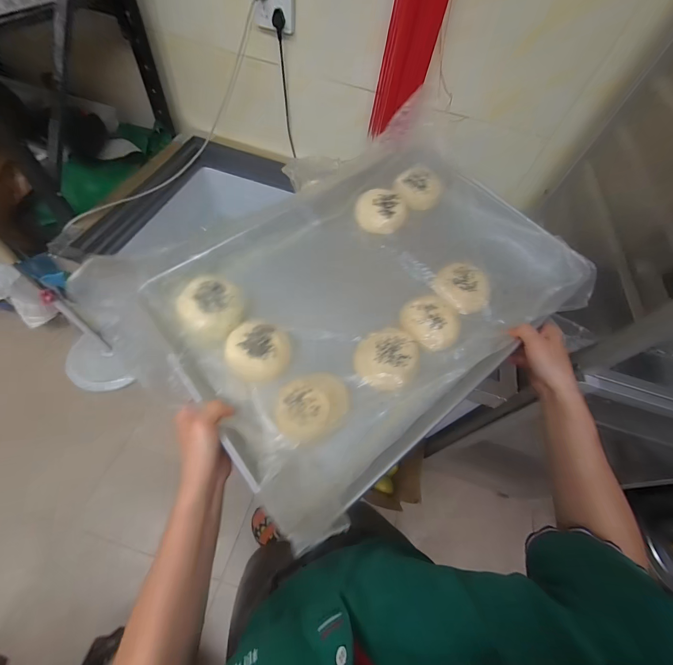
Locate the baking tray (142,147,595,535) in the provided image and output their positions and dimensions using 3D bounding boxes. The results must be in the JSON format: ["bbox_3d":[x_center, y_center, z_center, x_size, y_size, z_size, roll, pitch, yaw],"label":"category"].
[{"bbox_3d":[0.058,-0.080,0.490,0.592,0.052,0.428,-33,73,-19],"label":"baking tray"}]

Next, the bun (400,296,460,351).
[{"bbox_3d":[0.144,-0.013,0.478,0.084,0.038,0.084,-2,70,7],"label":"bun"}]

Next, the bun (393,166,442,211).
[{"bbox_3d":[0.151,-0.273,0.585,0.072,0.053,0.073,-8,44,-10],"label":"bun"}]

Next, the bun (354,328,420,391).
[{"bbox_3d":[0.072,0.040,0.442,0.091,0.035,0.086,2,66,-4],"label":"bun"}]

